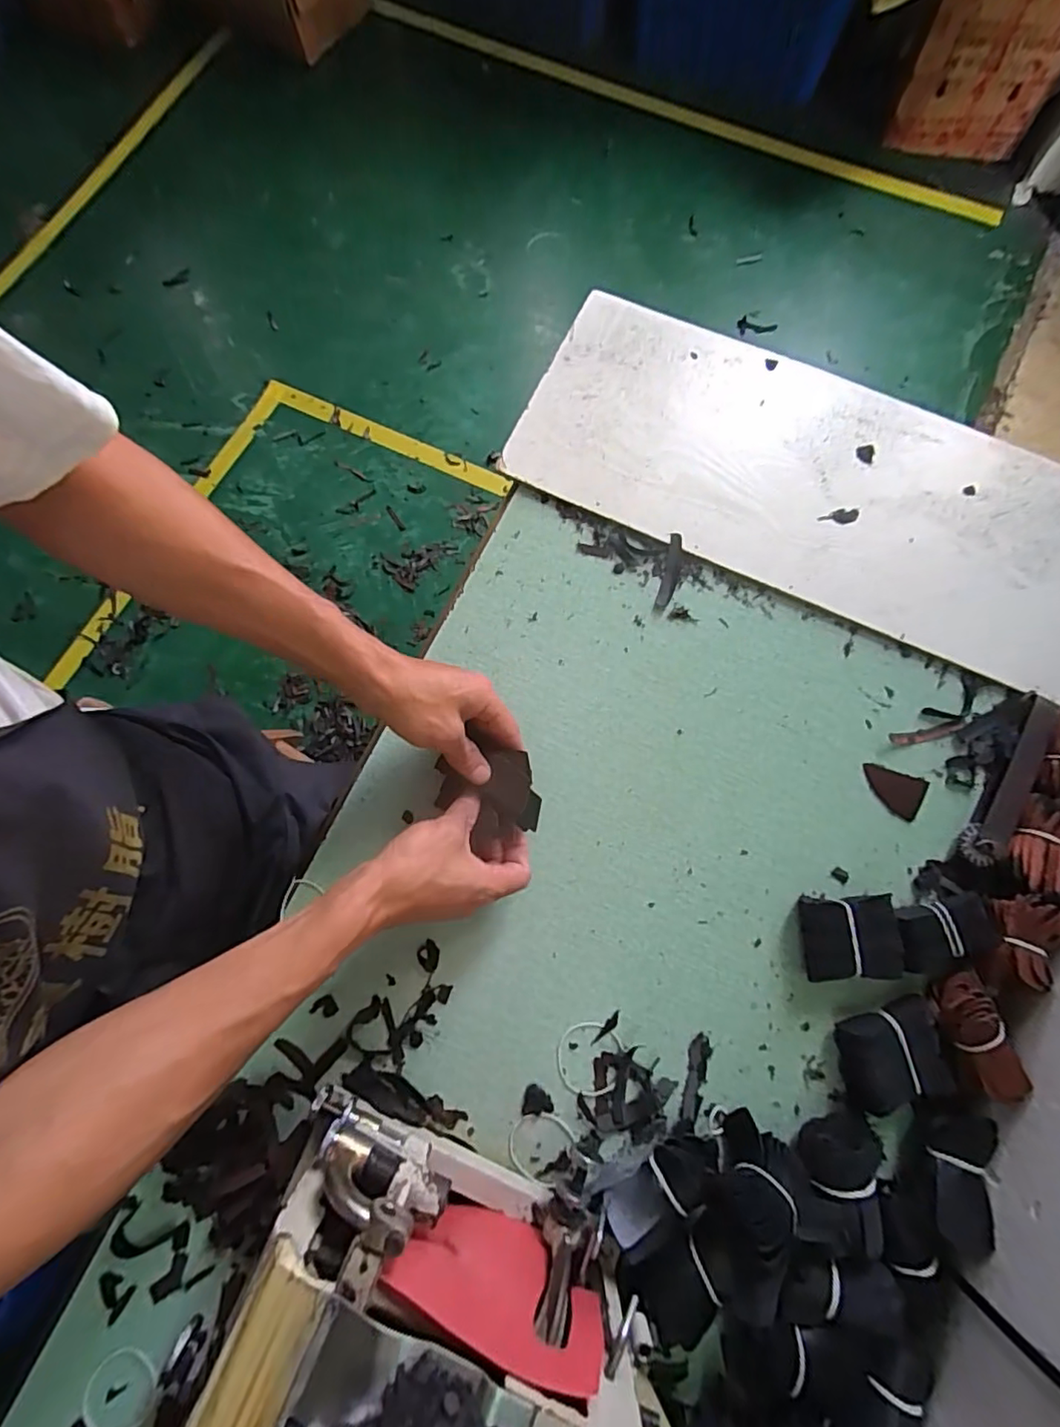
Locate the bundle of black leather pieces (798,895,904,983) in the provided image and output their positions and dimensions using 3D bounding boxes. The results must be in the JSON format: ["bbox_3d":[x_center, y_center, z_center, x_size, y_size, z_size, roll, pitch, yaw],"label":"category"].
[{"bbox_3d":[0.248,0.174,0.448,0.067,0.029,0.060,-5,79,0],"label":"bundle of black leather pieces"}]

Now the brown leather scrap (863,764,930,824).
[{"bbox_3d":[0.306,0.065,0.486,0.053,0.004,0.037,26,81,5],"label":"brown leather scrap"}]

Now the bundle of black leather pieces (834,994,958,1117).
[{"bbox_3d":[0.272,0.258,0.430,0.076,0.034,0.062,-17,80,-2],"label":"bundle of black leather pieces"}]

